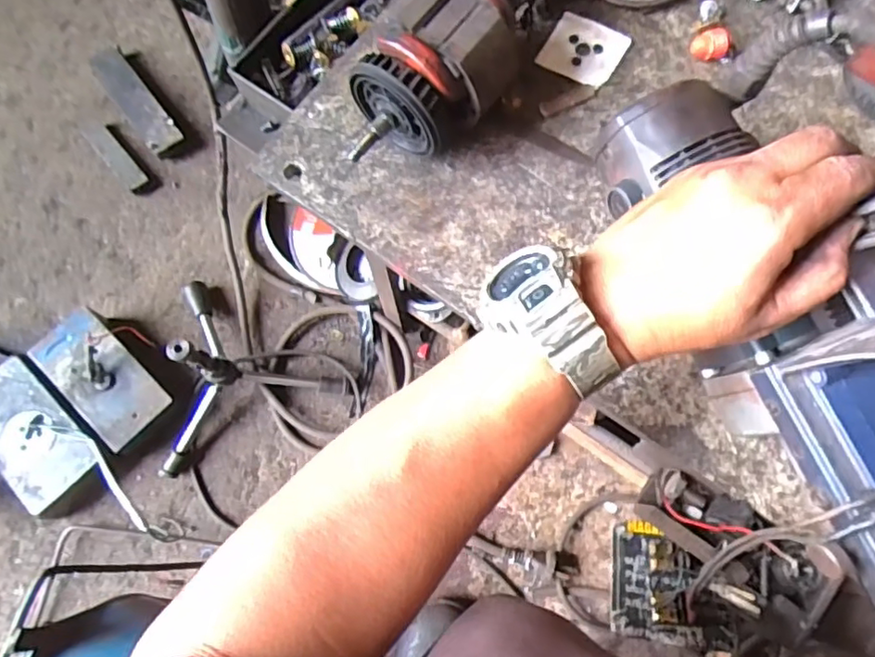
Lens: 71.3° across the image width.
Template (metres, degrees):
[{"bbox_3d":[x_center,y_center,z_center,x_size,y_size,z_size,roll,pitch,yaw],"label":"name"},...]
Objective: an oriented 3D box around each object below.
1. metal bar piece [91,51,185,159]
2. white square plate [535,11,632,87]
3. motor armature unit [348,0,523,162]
[{"bbox_3d":[-0.406,-0.306,0.827,0.053,0.033,0.180,-32,76,-10],"label":"metal bar piece"},{"bbox_3d":[0.117,-0.223,0.490,0.060,0.004,0.055,29,80,9],"label":"white square plate"},{"bbox_3d":[-0.006,-0.174,0.426,0.078,0.074,0.136,41,77,11],"label":"motor armature unit"}]

